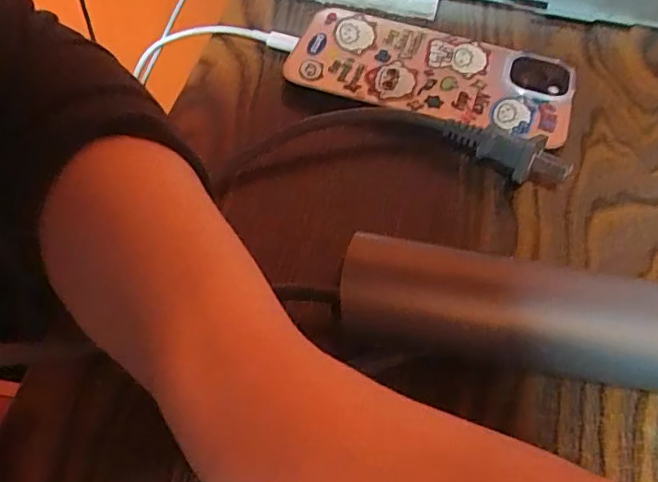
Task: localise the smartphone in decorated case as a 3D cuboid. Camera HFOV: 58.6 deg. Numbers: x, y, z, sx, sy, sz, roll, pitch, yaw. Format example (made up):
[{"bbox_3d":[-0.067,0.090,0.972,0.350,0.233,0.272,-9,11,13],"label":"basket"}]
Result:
[{"bbox_3d":[0.052,-0.082,0.286,0.133,0.009,0.062,20,62,7],"label":"smartphone in decorated case"}]

